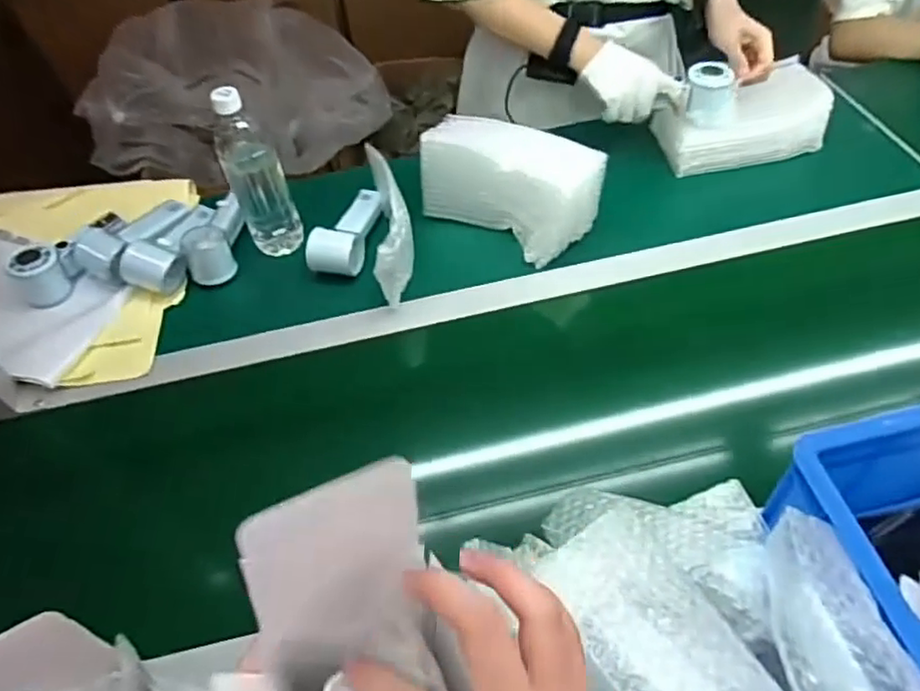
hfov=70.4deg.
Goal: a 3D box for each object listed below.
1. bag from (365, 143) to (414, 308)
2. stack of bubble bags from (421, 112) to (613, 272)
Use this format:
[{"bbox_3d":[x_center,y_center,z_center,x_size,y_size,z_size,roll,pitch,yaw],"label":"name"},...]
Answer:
[{"bbox_3d":[-0.083,-0.156,0.786,0.048,0.091,0.198,-8,68,0],"label":"bag"},{"bbox_3d":[0.060,-0.195,0.813,0.215,0.119,0.089,25,59,22],"label":"stack of bubble bags"}]

